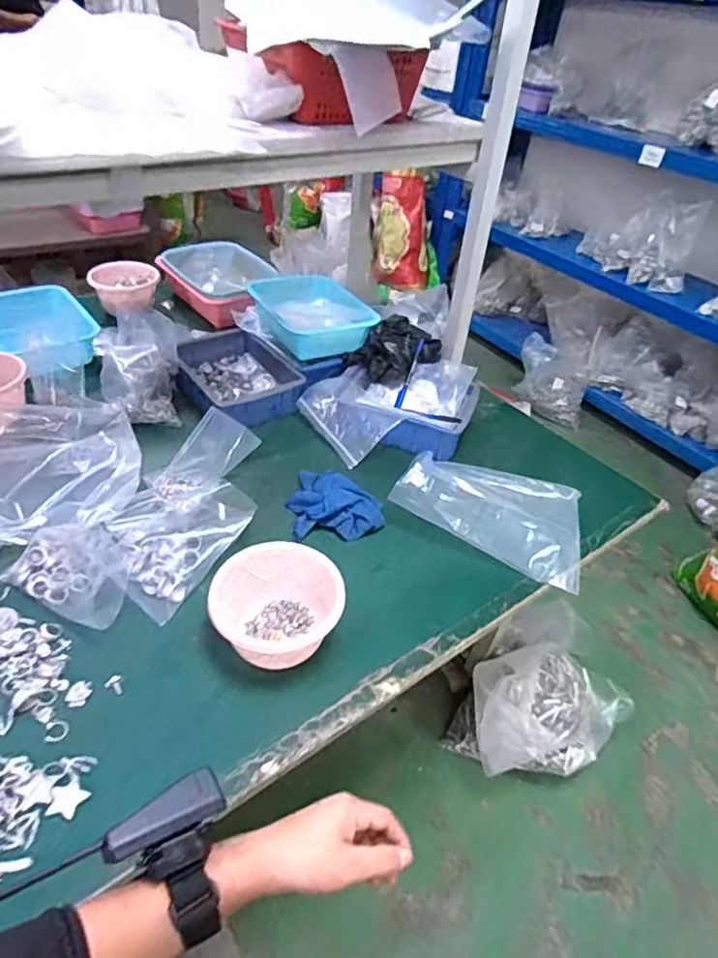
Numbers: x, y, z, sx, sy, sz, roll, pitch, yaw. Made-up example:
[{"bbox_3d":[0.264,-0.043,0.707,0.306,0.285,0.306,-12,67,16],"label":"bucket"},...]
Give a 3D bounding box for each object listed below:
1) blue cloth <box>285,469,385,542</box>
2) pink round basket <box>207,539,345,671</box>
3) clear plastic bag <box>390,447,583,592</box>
[{"bbox_3d":[-0.036,0.029,0.884,0.146,0.043,0.150,4,40,-3],"label":"blue cloth"},{"bbox_3d":[-0.101,0.152,0.691,0.142,0.097,0.139,4,40,-3],"label":"pink round basket"},{"bbox_3d":[0.210,0.026,0.882,0.274,0.091,0.219,17,41,12],"label":"clear plastic bag"}]

